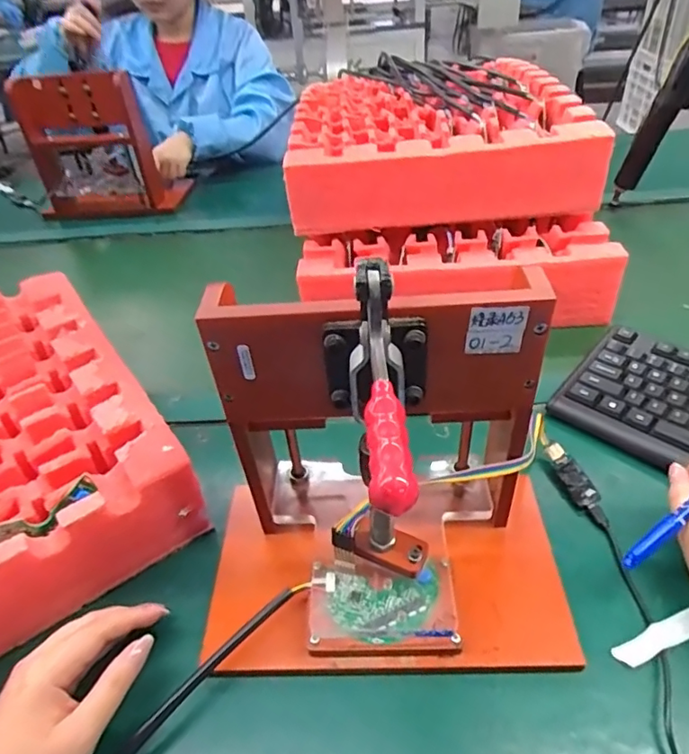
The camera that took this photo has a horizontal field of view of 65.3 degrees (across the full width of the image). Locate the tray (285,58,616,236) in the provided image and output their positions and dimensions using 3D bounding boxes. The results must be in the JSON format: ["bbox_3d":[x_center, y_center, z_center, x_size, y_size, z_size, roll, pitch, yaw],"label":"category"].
[{"bbox_3d":[0.116,-0.337,0.742,0.345,0.088,0.415,-2,40,4],"label":"tray"}]

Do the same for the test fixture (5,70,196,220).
[{"bbox_3d":[-0.449,-0.411,0.989,0.219,0.252,0.187,-4,40,2],"label":"test fixture"}]

